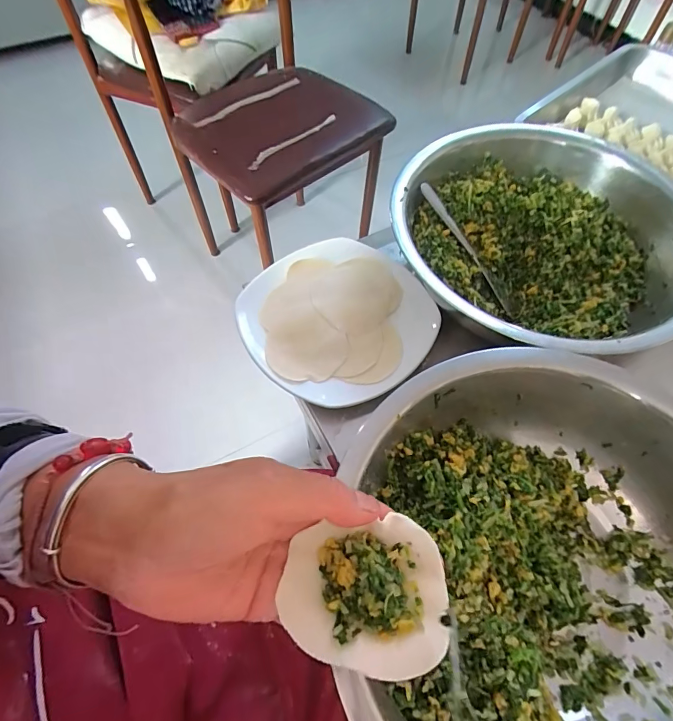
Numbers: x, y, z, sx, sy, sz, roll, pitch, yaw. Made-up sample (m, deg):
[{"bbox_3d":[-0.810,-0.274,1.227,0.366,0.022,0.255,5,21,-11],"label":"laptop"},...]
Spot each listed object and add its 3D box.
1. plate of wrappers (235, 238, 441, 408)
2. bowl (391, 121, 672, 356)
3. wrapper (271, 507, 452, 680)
[{"bbox_3d":[0.005,-0.048,0.389,0.171,0.035,0.187,0,61,0],"label":"plate of wrappers"},{"bbox_3d":[0.191,-0.114,0.393,0.266,0.074,0.268,0,61,0],"label":"bowl"},{"bbox_3d":[0.014,0.110,0.189,0.076,0.011,0.061,3,61,1],"label":"wrapper"}]

